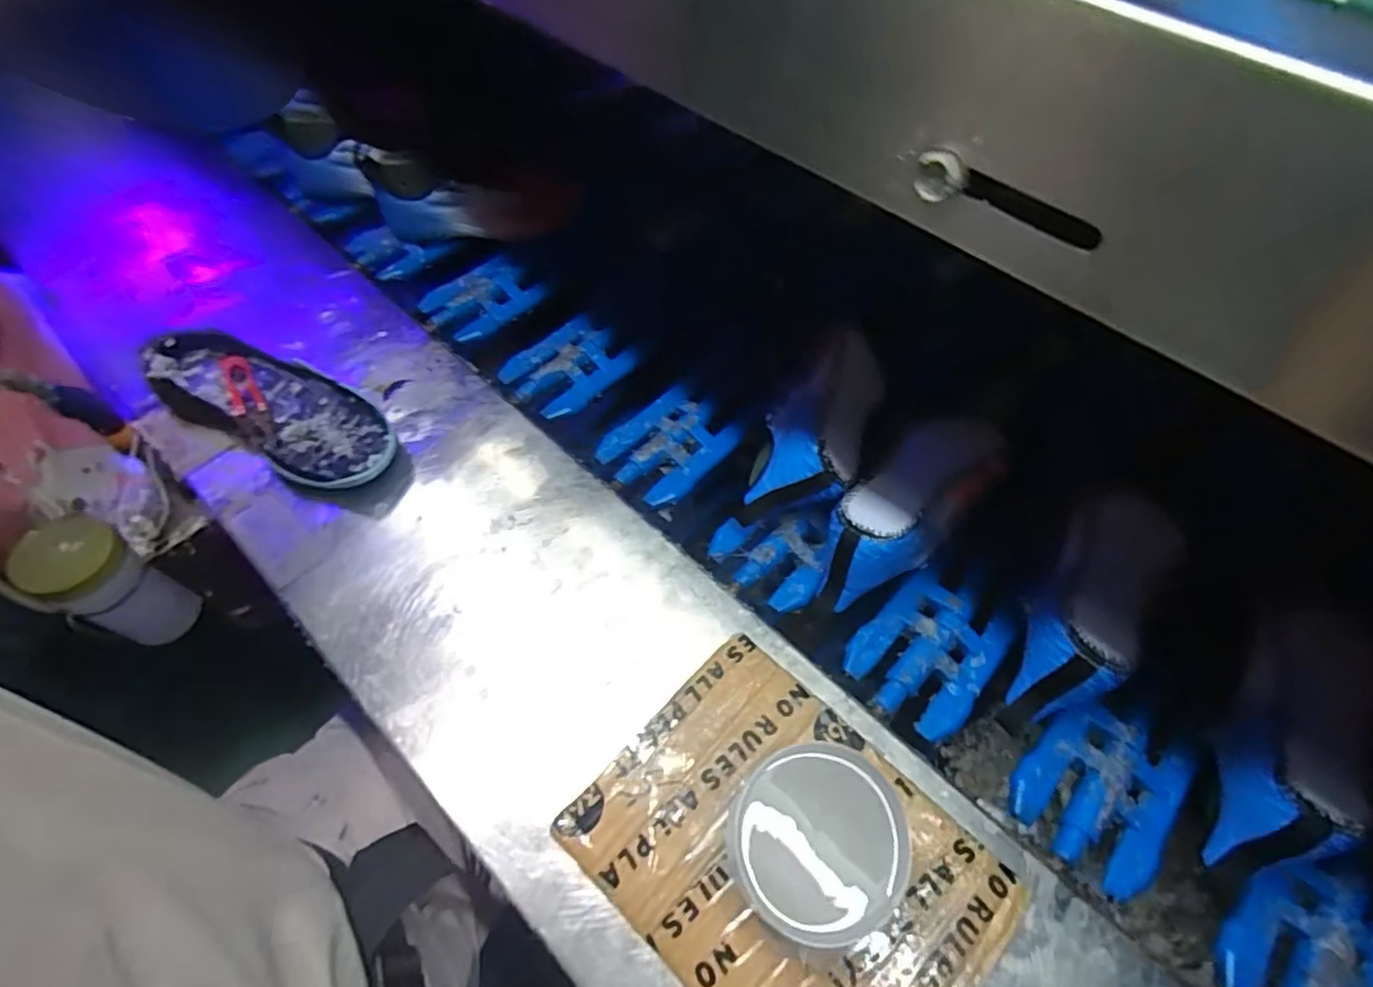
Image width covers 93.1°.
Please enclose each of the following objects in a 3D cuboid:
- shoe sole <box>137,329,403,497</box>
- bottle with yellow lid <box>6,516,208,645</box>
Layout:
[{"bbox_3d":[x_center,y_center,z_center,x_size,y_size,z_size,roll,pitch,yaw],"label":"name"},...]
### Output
[{"bbox_3d":[-0.344,-0.073,0.547,0.238,0.040,0.094,27,67,13],"label":"shoe sole"},{"bbox_3d":[-0.517,0.084,0.595,0.078,0.155,0.073,0,64,0],"label":"bottle with yellow lid"}]

